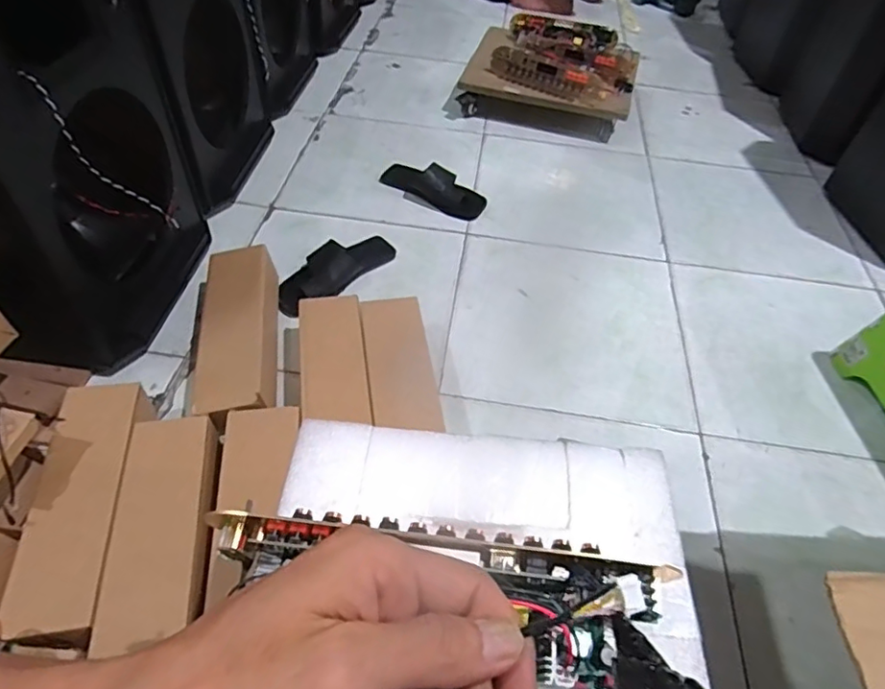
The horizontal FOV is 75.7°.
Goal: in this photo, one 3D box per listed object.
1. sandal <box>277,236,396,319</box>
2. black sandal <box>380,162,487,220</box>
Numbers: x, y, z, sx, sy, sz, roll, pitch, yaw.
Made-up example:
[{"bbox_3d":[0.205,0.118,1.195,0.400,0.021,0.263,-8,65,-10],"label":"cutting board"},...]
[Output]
[{"bbox_3d":[-0.193,-0.135,1.016,0.107,0.044,0.251,28,53,19],"label":"sandal"},{"bbox_3d":[-0.020,-0.336,1.200,0.231,0.051,0.077,25,52,16],"label":"black sandal"}]

